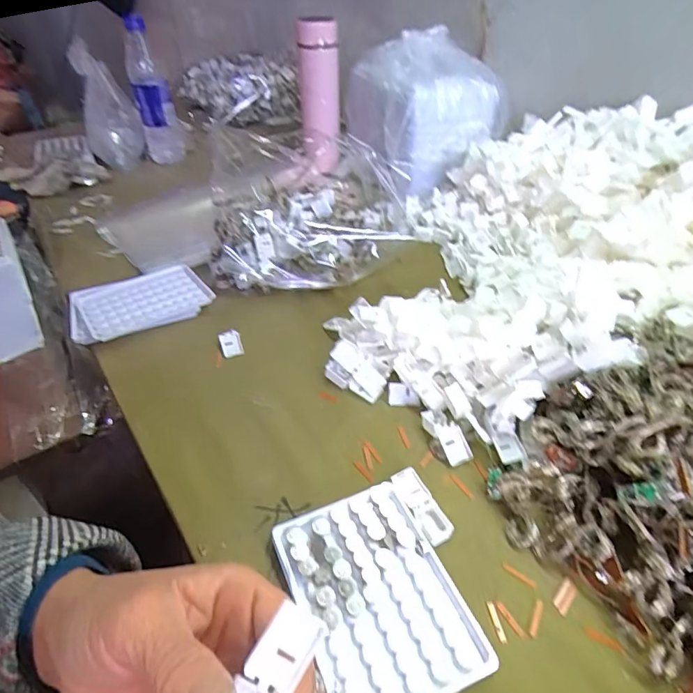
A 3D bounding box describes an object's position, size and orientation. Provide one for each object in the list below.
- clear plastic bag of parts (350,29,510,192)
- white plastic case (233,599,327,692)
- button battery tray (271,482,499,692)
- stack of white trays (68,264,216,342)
[{"bbox_3d":[0.112,-0.366,0.732,0.170,0.167,0.210,-12,42,-11],"label":"clear plastic bag of parts"},{"bbox_3d":[-0.028,0.122,0.168,0.019,0.012,0.056,30,80,-7],"label":"white plastic case"},{"bbox_3d":[0.017,0.155,0.299,0.093,0.015,0.130,-18,44,-17],"label":"button battery tray"},{"bbox_3d":[-0.232,-0.048,0.537,0.144,0.020,0.095,-21,45,-21],"label":"stack of white trays"}]

